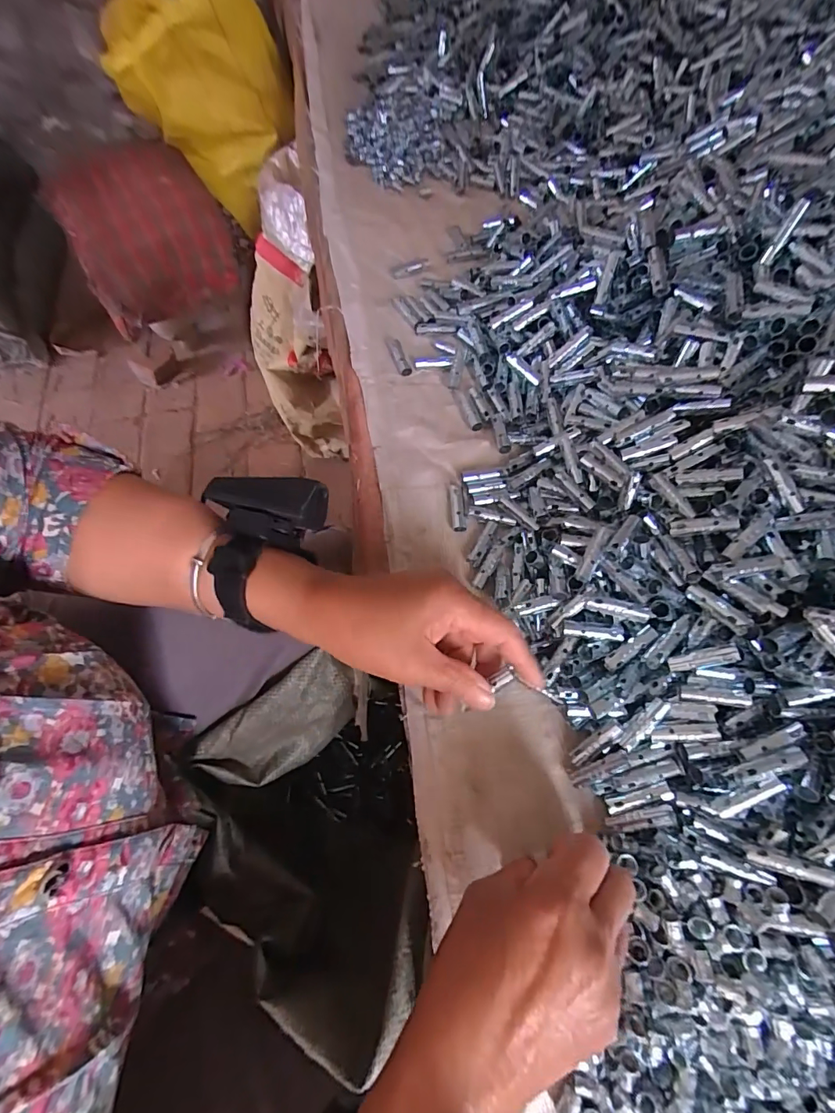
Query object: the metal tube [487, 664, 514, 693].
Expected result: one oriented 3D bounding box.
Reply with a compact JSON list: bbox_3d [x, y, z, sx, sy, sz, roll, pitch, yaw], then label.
[{"bbox_3d":[0.051,0.075,0.281,0.014,0.006,0.009,-29,70,-11],"label":"metal tube"}]

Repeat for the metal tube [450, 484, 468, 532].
[{"bbox_3d":[0.032,-0.040,0.371,0.011,0.008,0.040,-6,67,-1],"label":"metal tube"}]

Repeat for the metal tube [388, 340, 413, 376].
[{"bbox_3d":[-0.016,-0.187,0.431,0.013,0.007,0.038,-22,87,-8],"label":"metal tube"}]

